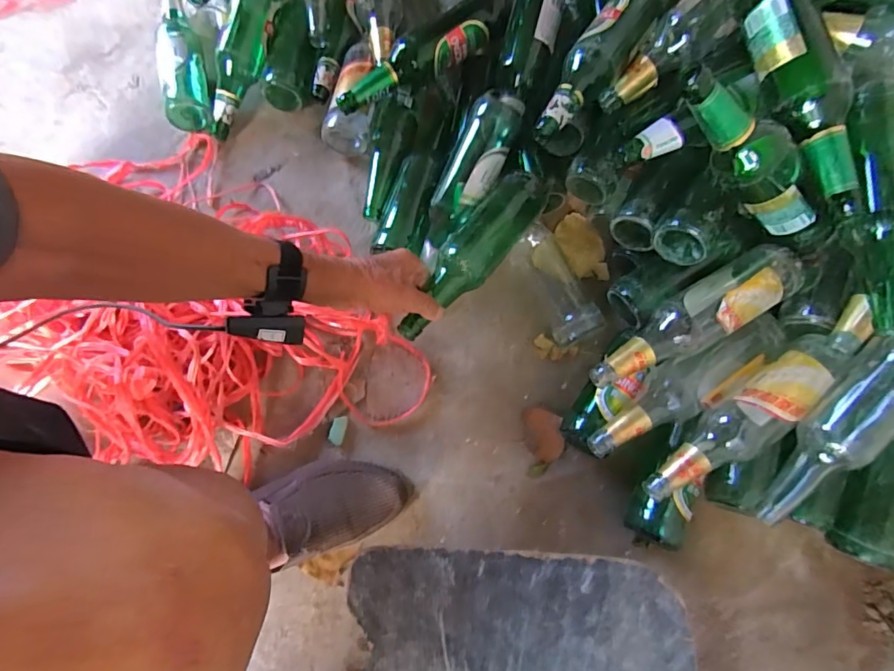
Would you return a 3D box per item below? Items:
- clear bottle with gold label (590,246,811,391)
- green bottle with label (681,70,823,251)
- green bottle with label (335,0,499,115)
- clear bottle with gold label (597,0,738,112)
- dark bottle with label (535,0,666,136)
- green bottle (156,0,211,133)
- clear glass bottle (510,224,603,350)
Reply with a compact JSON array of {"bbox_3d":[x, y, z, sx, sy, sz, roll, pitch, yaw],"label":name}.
[{"bbox_3d":[0.284,-0.020,0.551,0.266,0.055,0.070,-29,76,-7],"label":"clear bottle with gold label"},{"bbox_3d":[0.316,-0.174,0.497,0.269,0.065,0.055,31,65,-31],"label":"green bottle with label"},{"bbox_3d":[-0.033,-0.383,0.674,0.254,0.070,0.060,-29,76,-7],"label":"green bottle with label"},{"bbox_3d":[0.292,-0.371,0.601,0.232,0.063,0.071,-44,71,17],"label":"clear bottle with gold label"},{"bbox_3d":[0.189,-0.352,0.599,0.064,0.056,0.249,35,77,10],"label":"dark bottle with label"},{"bbox_3d":[-0.431,-0.448,0.776,0.067,0.063,0.267,-18,75,-4],"label":"green bottle"},{"bbox_3d":[0.151,-0.072,0.674,0.069,0.054,0.176,-25,74,-7],"label":"clear glass bottle"}]

